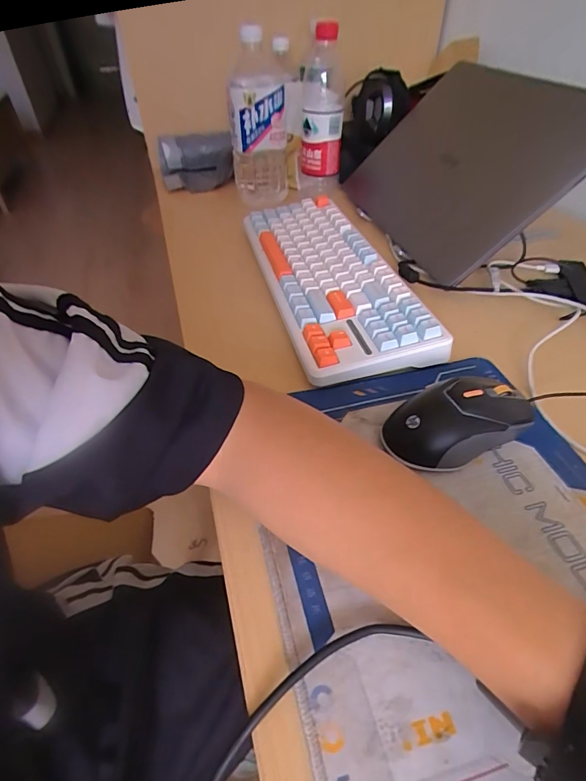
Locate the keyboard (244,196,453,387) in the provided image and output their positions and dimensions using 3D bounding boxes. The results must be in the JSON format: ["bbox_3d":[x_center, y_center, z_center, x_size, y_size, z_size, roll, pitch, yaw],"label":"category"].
[{"bbox_3d":[0.033,-0.150,0.502,0.138,0.035,0.378,-12,46,-10],"label":"keyboard"}]

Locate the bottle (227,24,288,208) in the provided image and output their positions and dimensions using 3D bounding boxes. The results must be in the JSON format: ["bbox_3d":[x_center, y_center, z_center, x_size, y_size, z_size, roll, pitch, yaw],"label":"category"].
[{"bbox_3d":[-0.058,-0.429,0.690,0.095,0.241,0.095,-9,45,-6],"label":"bottle"}]

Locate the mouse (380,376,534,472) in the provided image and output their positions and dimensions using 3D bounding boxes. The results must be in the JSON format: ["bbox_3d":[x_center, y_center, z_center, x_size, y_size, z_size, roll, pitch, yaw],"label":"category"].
[{"bbox_3d":[0.123,0.021,0.321,0.111,0.040,0.064,-18,47,-15],"label":"mouse"}]

